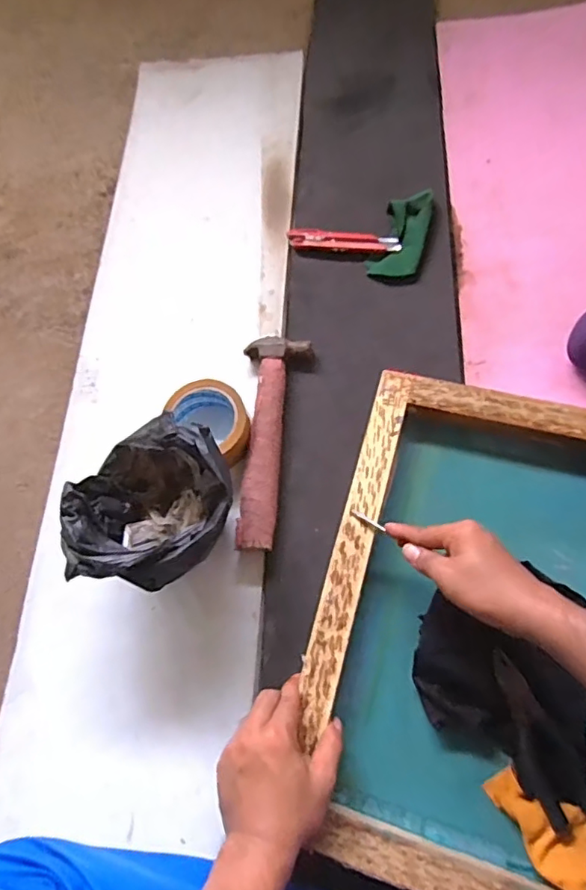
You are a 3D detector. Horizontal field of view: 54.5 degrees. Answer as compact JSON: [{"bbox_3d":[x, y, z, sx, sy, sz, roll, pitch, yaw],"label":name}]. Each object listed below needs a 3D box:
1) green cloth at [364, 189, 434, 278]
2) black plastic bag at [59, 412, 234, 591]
[{"bbox_3d":[0.147,-0.280,0.753,0.063,0.020,0.135,22,88,8],"label":"green cloth"},{"bbox_3d":[-0.136,0.064,0.574,0.148,0.103,0.157,4,69,9],"label":"black plastic bag"}]

